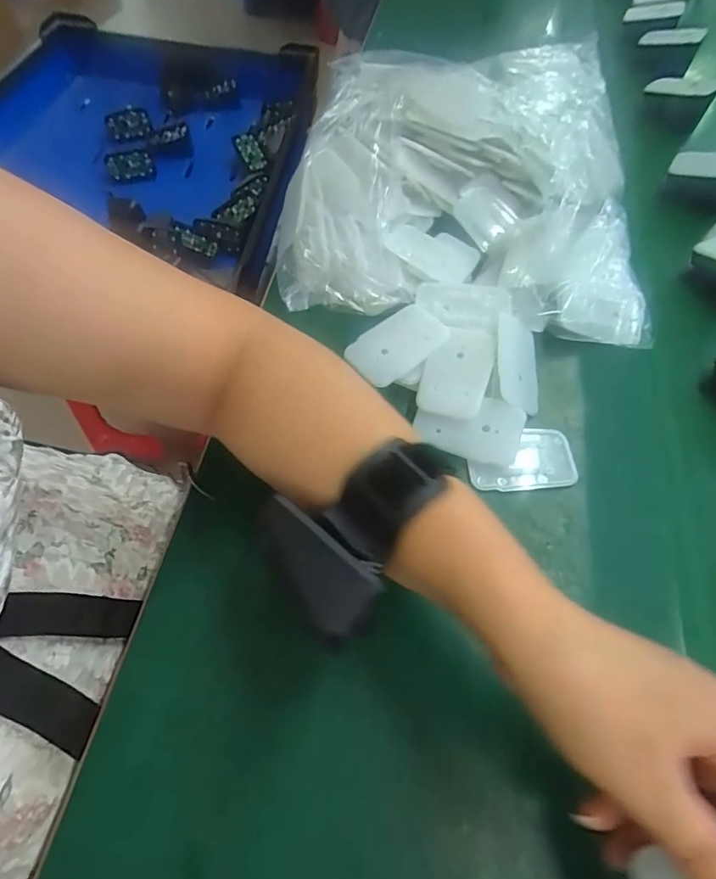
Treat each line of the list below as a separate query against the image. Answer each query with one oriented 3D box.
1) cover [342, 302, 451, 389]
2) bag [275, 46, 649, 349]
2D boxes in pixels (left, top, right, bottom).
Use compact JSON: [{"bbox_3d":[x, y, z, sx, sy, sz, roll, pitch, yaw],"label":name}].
[{"bbox_3d":[0.028,-0.067,0.341,0.063,0.007,0.042,-41,76,-8],"label":"cover"},{"bbox_3d":[0.083,-0.232,0.419,0.285,0.080,0.310,3,60,-1],"label":"bag"}]

